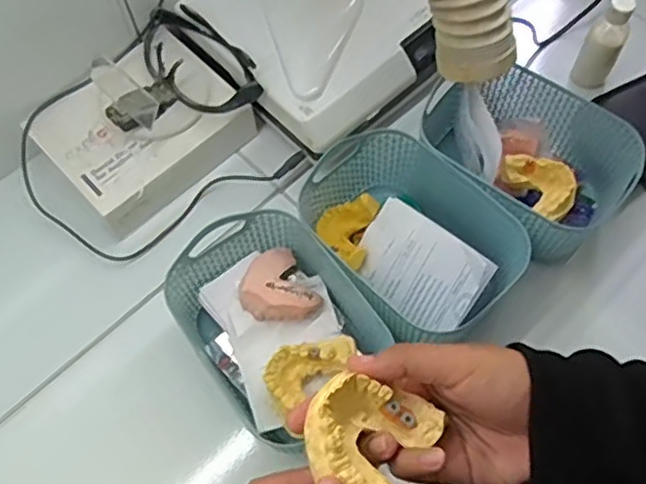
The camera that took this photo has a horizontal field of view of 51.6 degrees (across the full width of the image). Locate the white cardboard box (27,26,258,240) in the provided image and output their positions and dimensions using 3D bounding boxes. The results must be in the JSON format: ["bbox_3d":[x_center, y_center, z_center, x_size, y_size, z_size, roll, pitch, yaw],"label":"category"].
[{"bbox_3d":[-0.160,-0.103,0.598,0.166,0.060,0.136,-40,69,-16],"label":"white cardboard box"}]

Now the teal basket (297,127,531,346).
[{"bbox_3d":[0.062,0.000,0.530,0.164,0.071,0.124,40,71,19],"label":"teal basket"}]

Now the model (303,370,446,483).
[{"bbox_3d":[0.020,0.088,0.313,0.052,0.029,0.059,34,70,15],"label":"model"}]

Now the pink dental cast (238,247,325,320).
[{"bbox_3d":[-0.036,0.035,0.513,0.054,0.025,0.059,-31,67,-13],"label":"pink dental cast"}]

